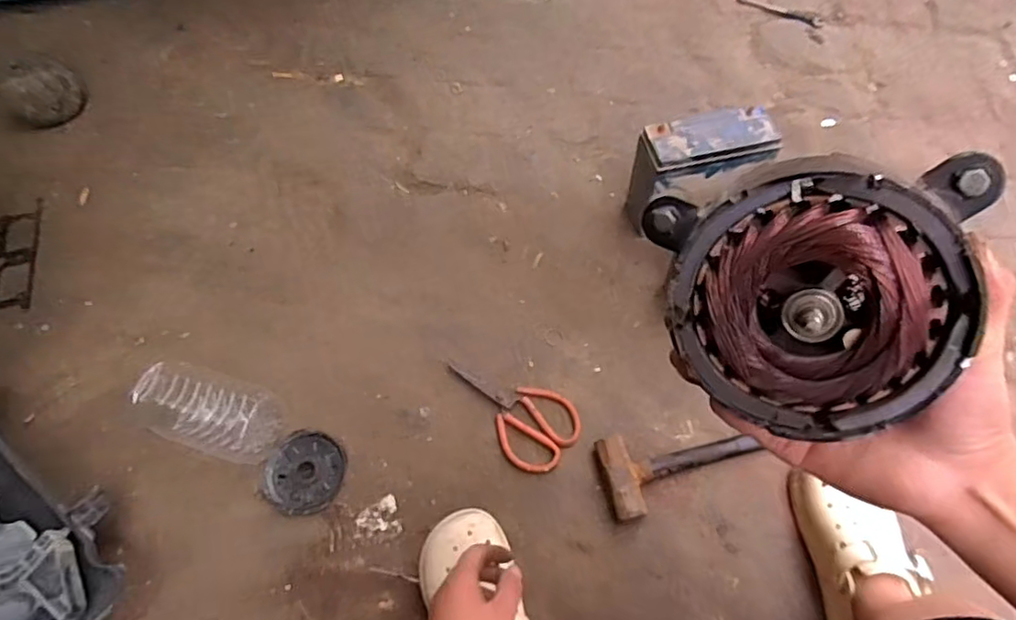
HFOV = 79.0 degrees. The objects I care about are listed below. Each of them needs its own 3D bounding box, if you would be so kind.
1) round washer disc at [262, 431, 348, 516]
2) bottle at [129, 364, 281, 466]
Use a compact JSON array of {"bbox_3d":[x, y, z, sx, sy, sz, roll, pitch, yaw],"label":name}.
[{"bbox_3d":[-0.267,0.212,0.810,0.100,0.014,0.105,-1,63,2],"label":"round washer disc"},{"bbox_3d":[-0.391,0.132,0.807,0.177,0.098,0.095,16,65,11],"label":"bottle"}]

